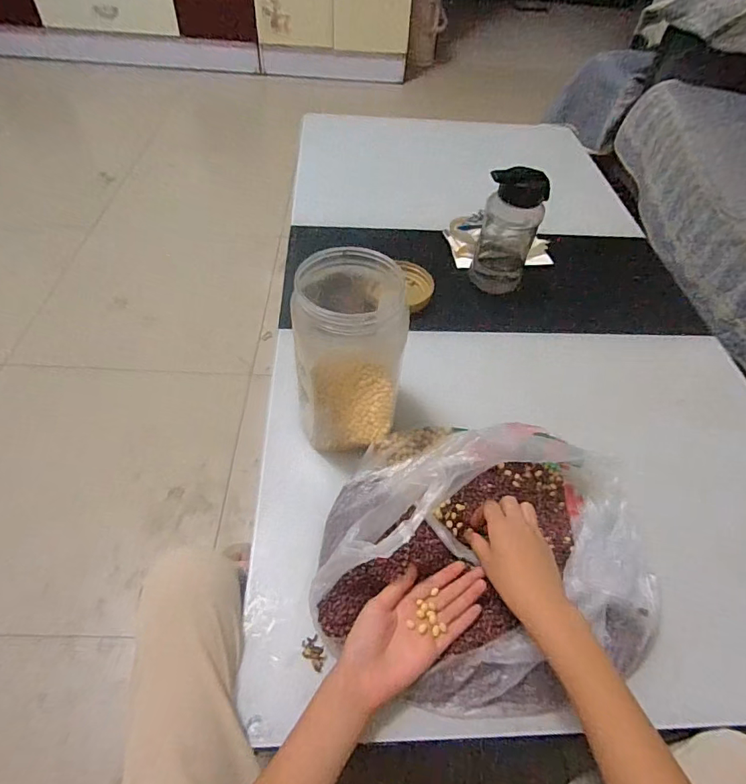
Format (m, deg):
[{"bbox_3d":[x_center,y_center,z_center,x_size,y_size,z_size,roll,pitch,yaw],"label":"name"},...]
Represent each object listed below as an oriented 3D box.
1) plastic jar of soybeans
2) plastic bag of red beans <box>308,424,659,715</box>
[{"bbox_3d":[-0.024,-0.035,0.526,0.107,0.233,0.102,2,51,-2],"label":"plastic jar of soybeans"},{"bbox_3d":[0.114,0.150,0.464,0.319,0.119,0.266,12,51,6],"label":"plastic bag of red beans"}]

